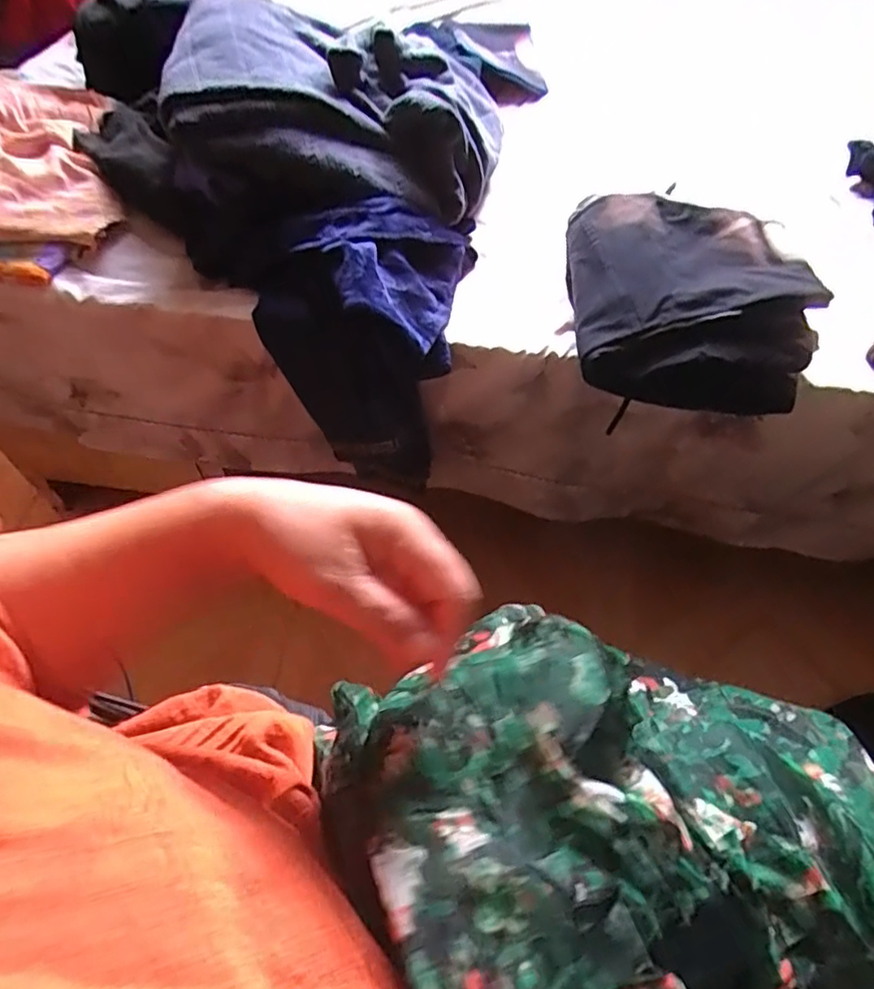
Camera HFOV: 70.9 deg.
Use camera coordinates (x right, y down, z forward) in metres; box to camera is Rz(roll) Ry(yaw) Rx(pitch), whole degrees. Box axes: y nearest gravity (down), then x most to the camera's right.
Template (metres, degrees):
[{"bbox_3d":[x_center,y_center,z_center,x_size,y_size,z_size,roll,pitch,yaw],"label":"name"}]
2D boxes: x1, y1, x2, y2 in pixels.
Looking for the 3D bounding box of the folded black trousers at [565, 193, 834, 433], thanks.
[{"bbox_3d":[0.257,-0.204,0.648,0.229,0.094,0.225,3,56,0],"label":"folded black trousers"}]

